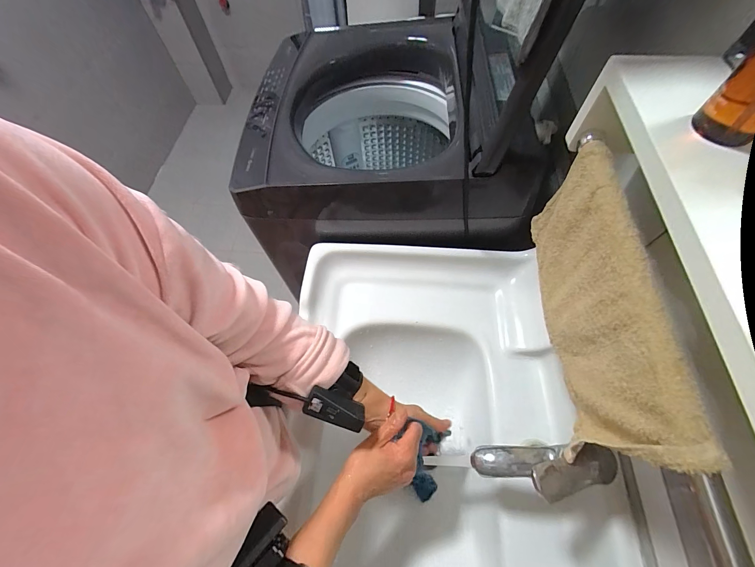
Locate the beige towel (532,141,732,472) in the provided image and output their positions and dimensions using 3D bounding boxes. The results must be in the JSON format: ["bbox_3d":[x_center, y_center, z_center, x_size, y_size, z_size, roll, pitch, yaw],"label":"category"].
[{"bbox_3d":[0.232,0.018,0.353,0.036,0.161,0.315,4,62,5],"label":"beige towel"}]

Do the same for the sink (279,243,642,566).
[{"bbox_3d":[0.093,0.277,0.536,0.418,0.174,0.713,-2,62,1],"label":"sink"}]

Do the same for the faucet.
[{"bbox_3d":[0.192,0.212,0.365,0.142,0.096,0.051,-2,62,1],"label":"faucet"}]

